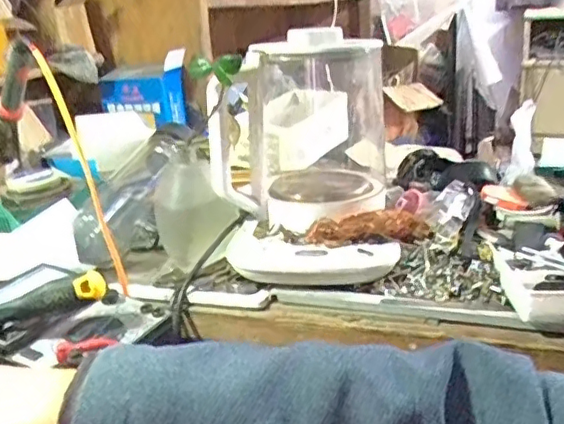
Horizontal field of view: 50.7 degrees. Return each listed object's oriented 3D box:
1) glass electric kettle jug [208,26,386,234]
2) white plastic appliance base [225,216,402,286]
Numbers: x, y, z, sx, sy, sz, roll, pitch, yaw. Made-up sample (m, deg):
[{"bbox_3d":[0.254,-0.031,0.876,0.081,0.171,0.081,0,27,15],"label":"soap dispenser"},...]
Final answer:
[{"bbox_3d":[0.027,-0.100,0.646,0.156,0.176,0.179,2,21,15],"label":"glass electric kettle jug"},{"bbox_3d":[0.025,0.042,0.569,0.158,0.033,0.071,4,22,22],"label":"white plastic appliance base"}]

